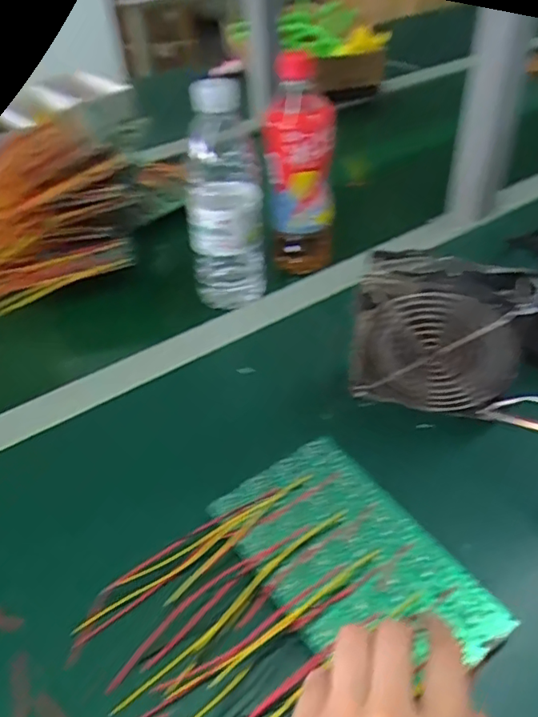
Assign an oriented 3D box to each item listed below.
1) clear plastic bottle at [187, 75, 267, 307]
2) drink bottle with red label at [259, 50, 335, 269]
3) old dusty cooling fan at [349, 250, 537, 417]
[{"bbox_3d":[-0.043,-0.148,0.547,0.068,0.209,0.058,-4,42,0],"label":"clear plastic bottle"},{"bbox_3d":[0.031,-0.189,0.574,0.066,0.204,0.056,4,42,8],"label":"drink bottle with red label"},{"bbox_3d":[0.132,-0.015,0.433,0.127,0.116,0.044,11,44,16],"label":"old dusty cooling fan"}]

